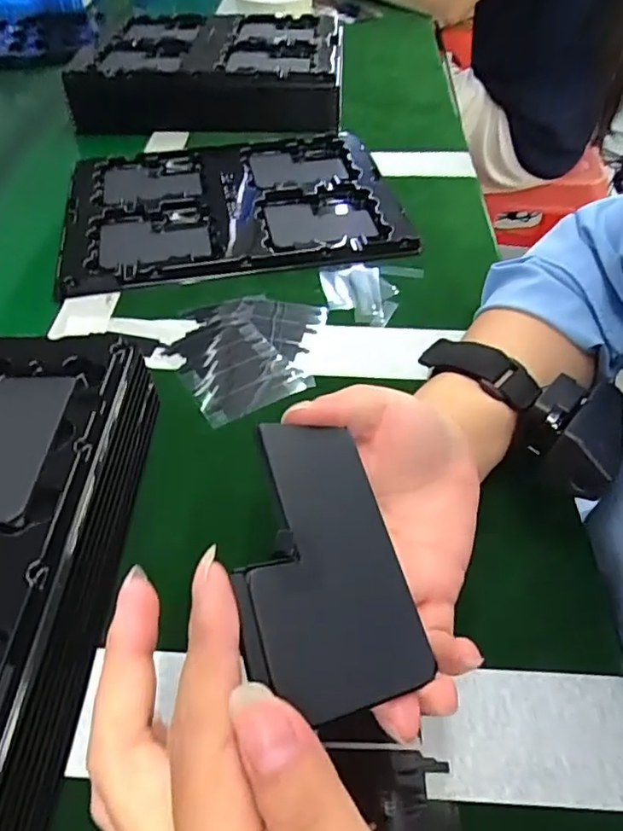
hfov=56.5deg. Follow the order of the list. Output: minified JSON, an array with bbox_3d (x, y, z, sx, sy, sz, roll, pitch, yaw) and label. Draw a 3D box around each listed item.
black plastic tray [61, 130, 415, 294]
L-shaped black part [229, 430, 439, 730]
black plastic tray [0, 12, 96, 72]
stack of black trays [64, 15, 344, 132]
[{"bbox_3d":[-0.074,-0.198,0.528,0.285,0.015,0.217,-7,50,-8],"label":"black plastic tray"},{"bbox_3d":[0.001,0.042,0.177,0.062,0.004,0.087,4,57,-40],"label":"L-shaped black part"},{"bbox_3d":[-0.463,-0.558,0.859,0.255,0.026,0.261,-3,48,-1],"label":"black plastic tray"},{"bbox_3d":[-0.118,-0.403,0.674,0.306,0.055,0.227,-5,49,-6],"label":"stack of black trays"}]

